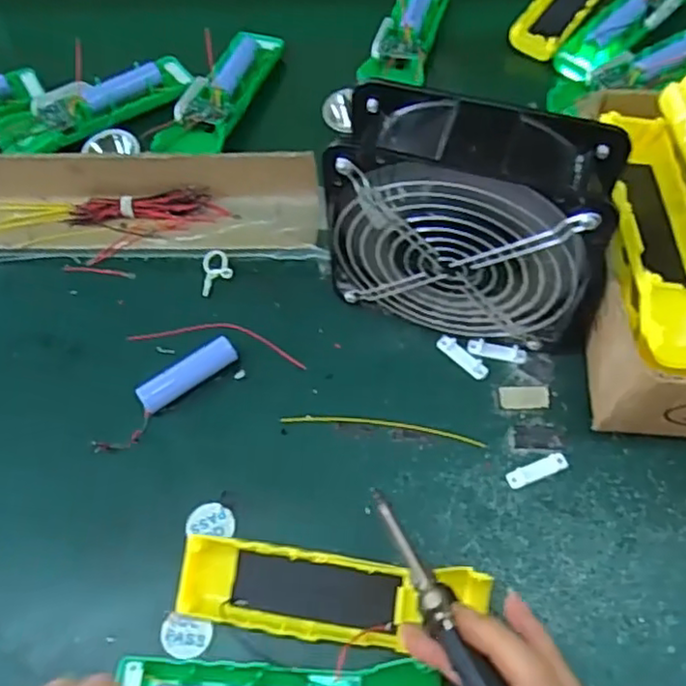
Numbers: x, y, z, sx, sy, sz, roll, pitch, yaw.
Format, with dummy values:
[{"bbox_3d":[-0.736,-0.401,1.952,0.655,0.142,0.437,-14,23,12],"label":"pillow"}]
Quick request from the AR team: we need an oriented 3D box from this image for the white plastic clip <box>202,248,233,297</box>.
[{"bbox_3d":[-0.089,-0.051,0.472,0.021,0.004,0.038,-4,60,1],"label":"white plastic clip"}]

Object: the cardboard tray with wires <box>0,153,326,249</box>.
[{"bbox_3d":[-0.161,-0.101,0.486,0.285,0.039,0.064,-1,60,2],"label":"cardboard tray with wires"}]

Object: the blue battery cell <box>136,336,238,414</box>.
[{"bbox_3d":[-0.099,0.021,0.427,0.066,0.014,0.018,-32,64,-15],"label":"blue battery cell"}]

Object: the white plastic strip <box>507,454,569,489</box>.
[{"bbox_3d":[0.116,0.076,0.396,0.037,0.004,0.011,-18,61,-7],"label":"white plastic strip"}]

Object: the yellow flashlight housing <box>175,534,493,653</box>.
[{"bbox_3d":[-0.005,0.135,0.356,0.162,0.025,0.044,3,60,6],"label":"yellow flashlight housing"}]

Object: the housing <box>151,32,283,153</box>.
[{"bbox_3d":[-0.101,-0.209,0.554,0.048,0.019,0.156,14,62,11],"label":"housing"}]

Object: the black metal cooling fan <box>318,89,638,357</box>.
[{"bbox_3d":[0.074,-0.063,0.390,0.154,0.145,0.060,14,62,10],"label":"black metal cooling fan"}]

